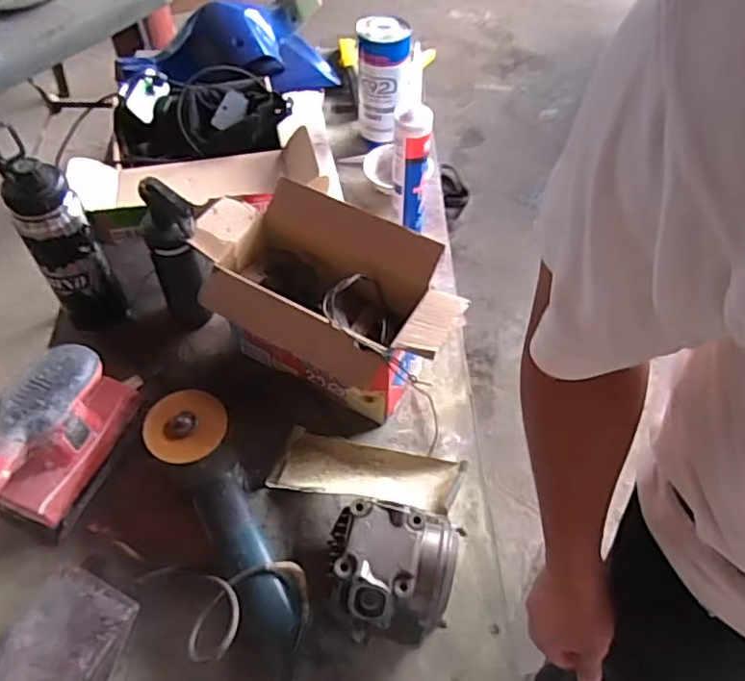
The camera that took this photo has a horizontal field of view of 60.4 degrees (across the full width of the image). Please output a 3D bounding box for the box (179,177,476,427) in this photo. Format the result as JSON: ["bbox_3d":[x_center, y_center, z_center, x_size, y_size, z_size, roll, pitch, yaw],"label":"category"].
[{"bbox_3d":[-0.063,-0.041,0.788,0.316,0.160,0.183,25,58,17],"label":"box"}]

